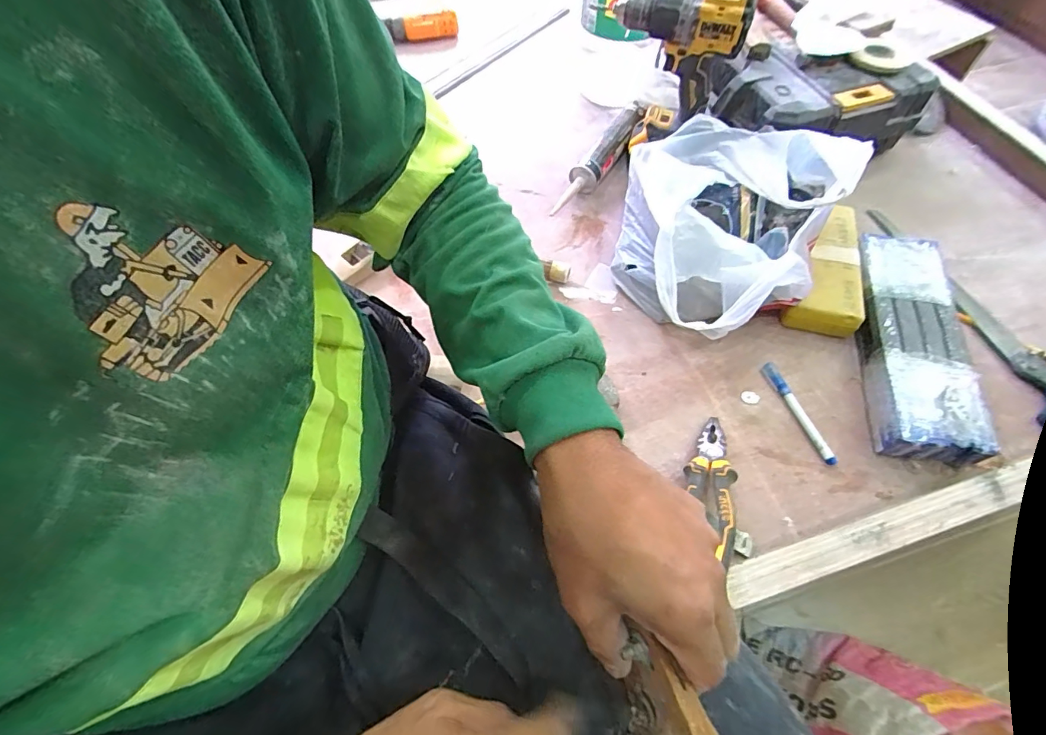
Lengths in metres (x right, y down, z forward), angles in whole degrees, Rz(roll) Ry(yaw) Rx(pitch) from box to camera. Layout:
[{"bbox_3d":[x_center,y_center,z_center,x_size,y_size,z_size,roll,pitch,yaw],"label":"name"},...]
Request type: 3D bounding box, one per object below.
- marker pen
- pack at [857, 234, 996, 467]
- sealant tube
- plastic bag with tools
[{"bbox_3d":[0.338,0.054,0.577,0.018,0.011,0.136,-20,61,-10],"label":"marker pen"},{"bbox_3d":[0.494,-0.038,0.600,0.114,0.060,0.323,14,61,9],"label":"pack"},{"bbox_3d":[0.129,-0.348,0.788,0.049,0.054,0.295,26,63,15],"label":"sealant tube"},{"bbox_3d":[0.255,-0.188,0.626,0.259,0.161,0.322,22,62,13],"label":"plastic bag with tools"}]

